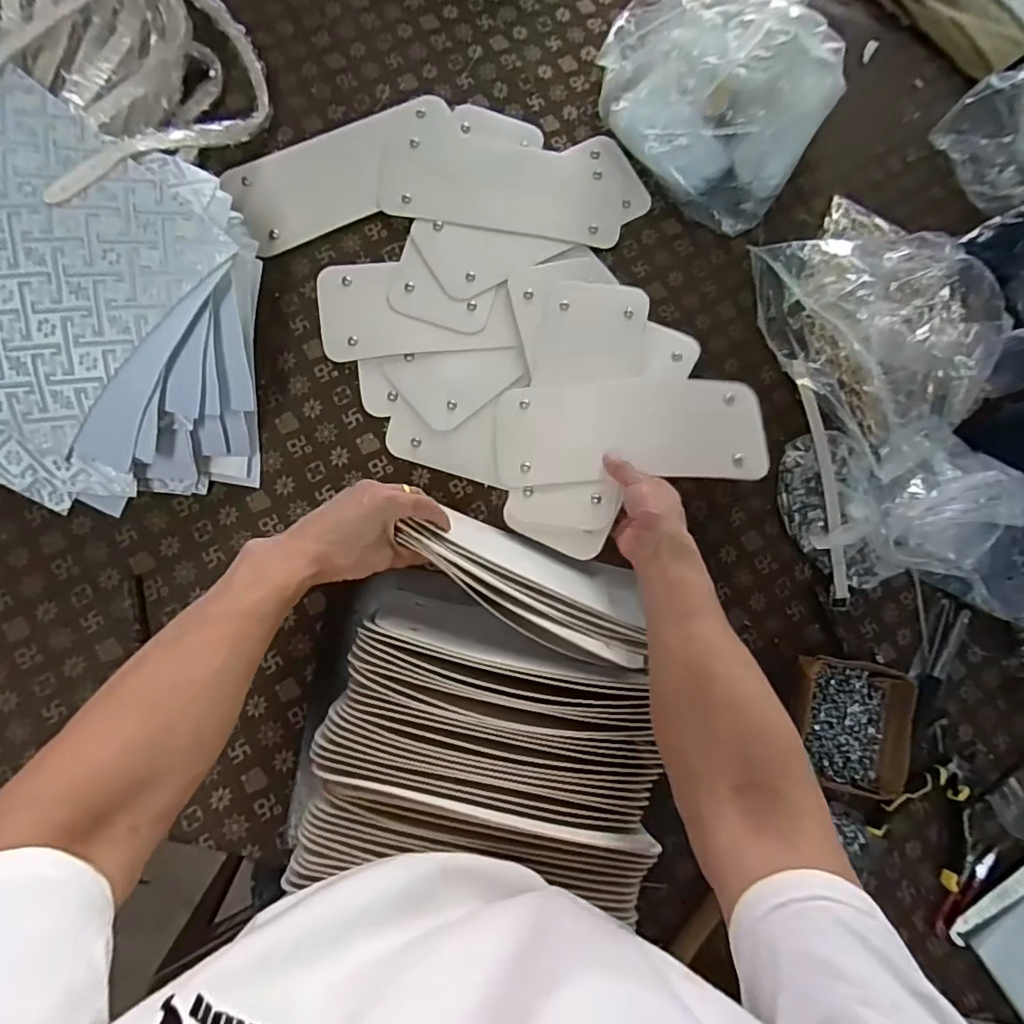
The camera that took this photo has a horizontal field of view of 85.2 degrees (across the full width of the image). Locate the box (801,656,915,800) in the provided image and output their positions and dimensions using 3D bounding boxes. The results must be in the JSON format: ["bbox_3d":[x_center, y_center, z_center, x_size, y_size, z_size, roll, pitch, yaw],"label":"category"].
[{"bbox_3d":[0.385,0.244,0.641,0.132,0.036,0.142,12,82,-4],"label":"box"}]

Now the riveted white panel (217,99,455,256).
[{"bbox_3d":[-0.197,-0.418,0.681,0.281,0.011,0.126,-26,86,-8],"label":"riveted white panel"}]

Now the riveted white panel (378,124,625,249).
[{"bbox_3d":[-0.011,-0.406,0.696,0.298,0.009,0.119,6,83,-5],"label":"riveted white panel"}]

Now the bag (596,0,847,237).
[{"bbox_3d":[0.246,-0.532,0.686,0.292,0.111,0.245,30,81,-1],"label":"bag"}]

